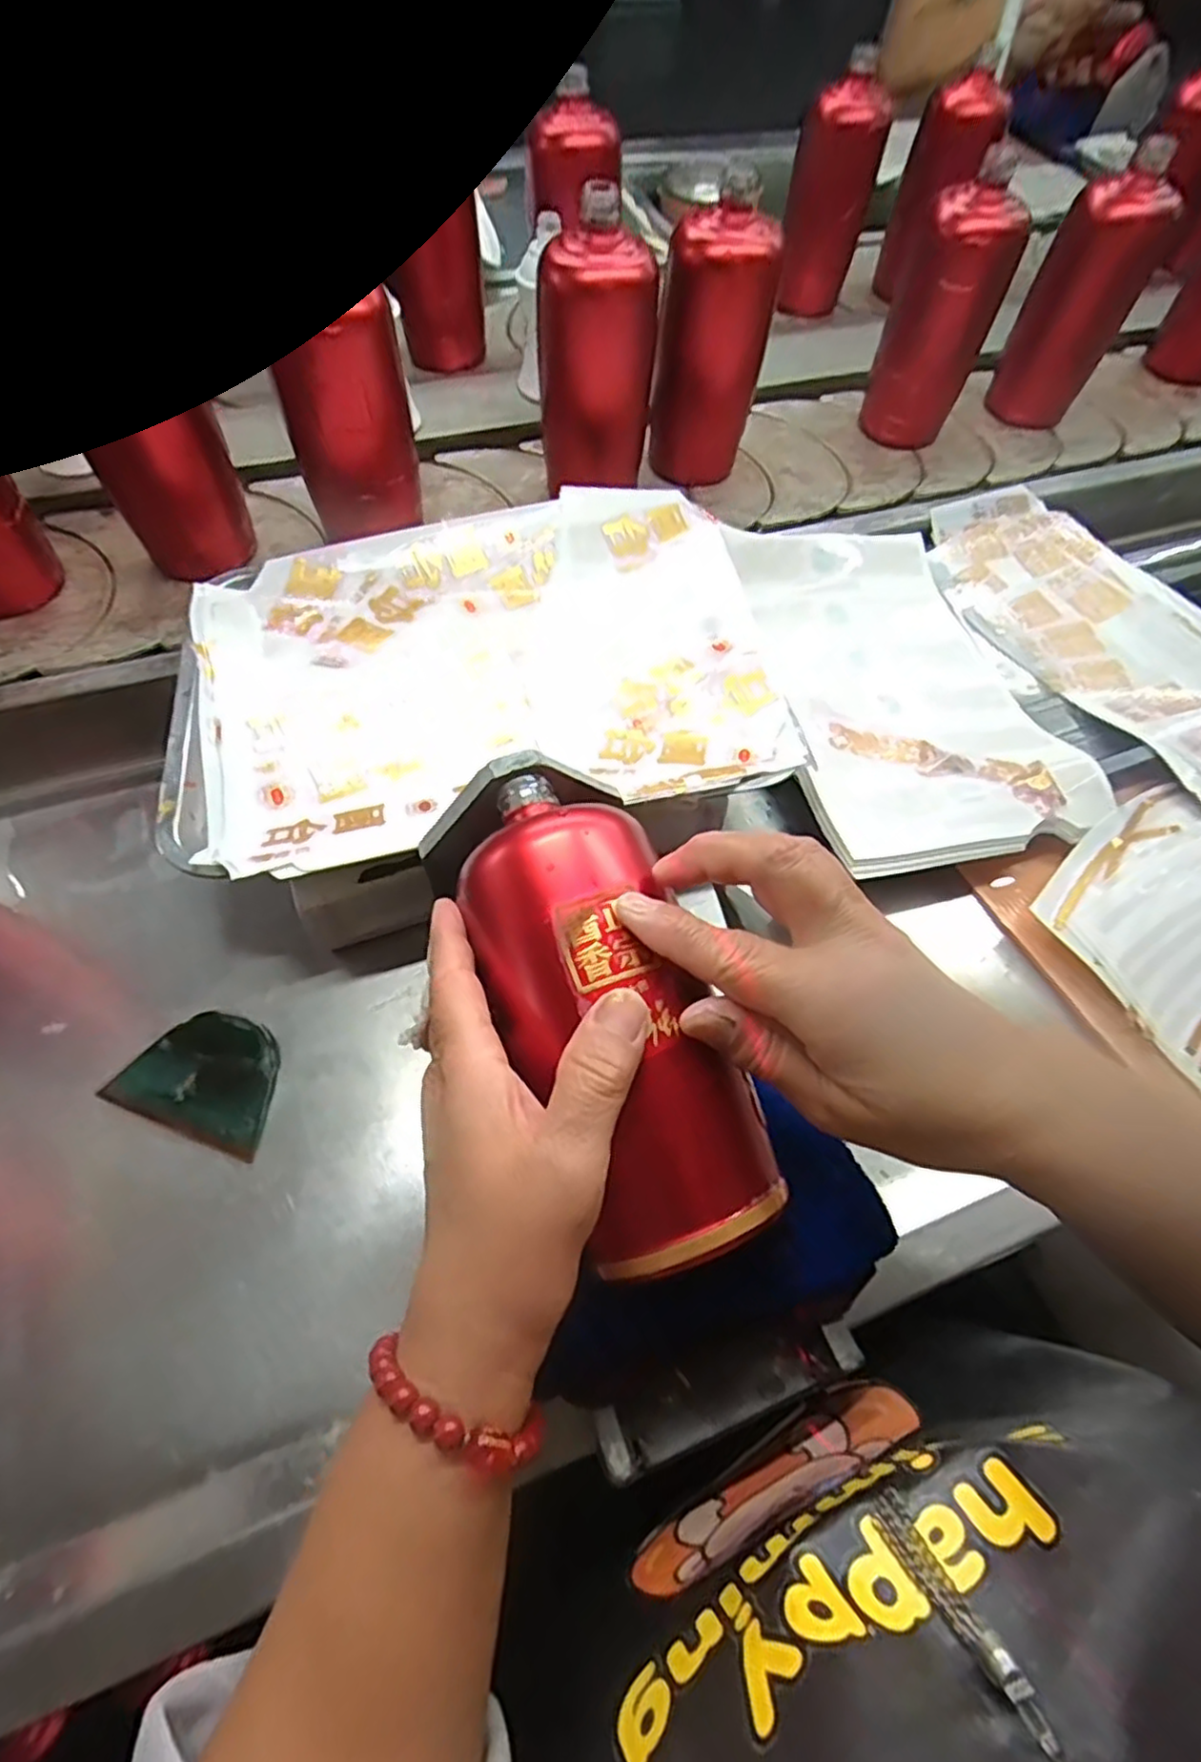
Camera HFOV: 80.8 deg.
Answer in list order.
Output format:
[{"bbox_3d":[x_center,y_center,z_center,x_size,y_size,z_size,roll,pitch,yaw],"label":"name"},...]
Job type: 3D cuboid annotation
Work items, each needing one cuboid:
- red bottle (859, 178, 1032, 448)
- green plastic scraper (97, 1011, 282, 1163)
[{"bbox_3d":[0.290,-0.476,0.610,0.077,0.162,0.073,15,61,7],"label":"red bottle"},{"bbox_3d":[-0.195,0.096,0.352,0.080,0.011,0.058,20,62,9],"label":"green plastic scraper"}]

